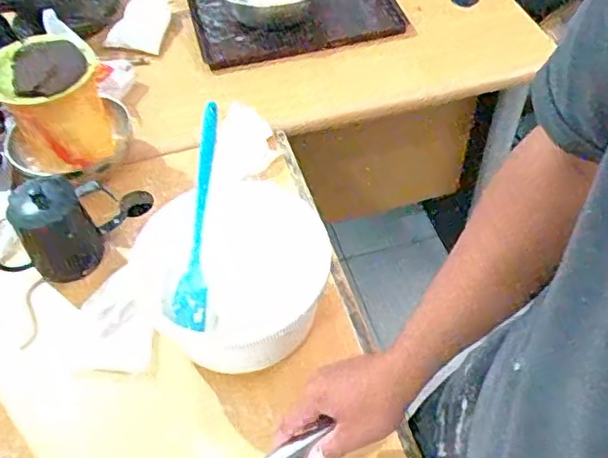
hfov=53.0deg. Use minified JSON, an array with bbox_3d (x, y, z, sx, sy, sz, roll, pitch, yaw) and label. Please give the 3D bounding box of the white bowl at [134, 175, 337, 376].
[{"bbox_3d":[-0.075,0.045,0.725,0.225,0.105,0.209,-1,50,2],"label":"white bowl"}]

